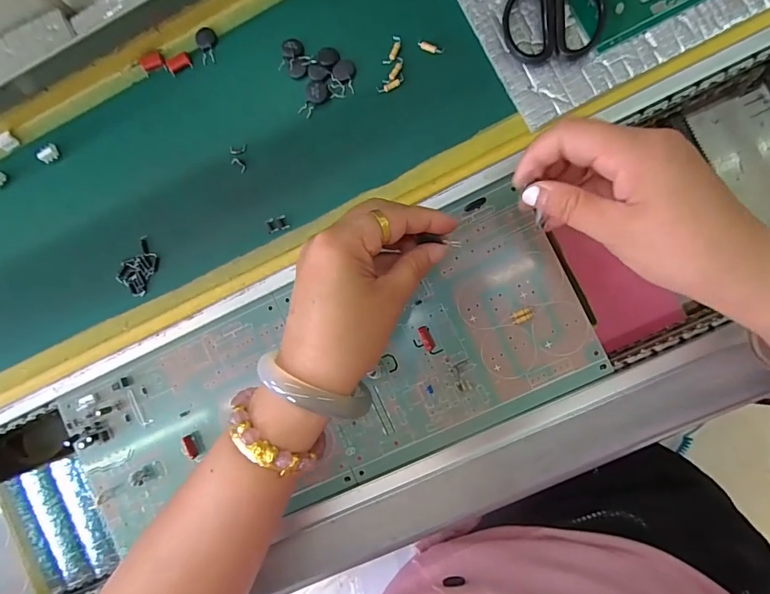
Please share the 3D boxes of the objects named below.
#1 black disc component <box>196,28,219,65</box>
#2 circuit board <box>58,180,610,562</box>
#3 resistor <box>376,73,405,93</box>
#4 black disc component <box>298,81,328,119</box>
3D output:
[{"bbox_3d":[-0.128,-0.182,0.315,0.014,0.004,0.026,-17,87,7],"label":"black disc component"},{"bbox_3d":[-0.046,0.063,0.306,0.370,0.012,0.140,-25,89,6],"label":"circuit board"},{"bbox_3d":[0.004,-0.143,0.292,0.020,0.004,0.006,-26,89,6],"label":"resistor"},{"bbox_3d":[-0.049,-0.135,0.297,0.013,0.007,0.024,40,94,6],"label":"black disc component"}]

